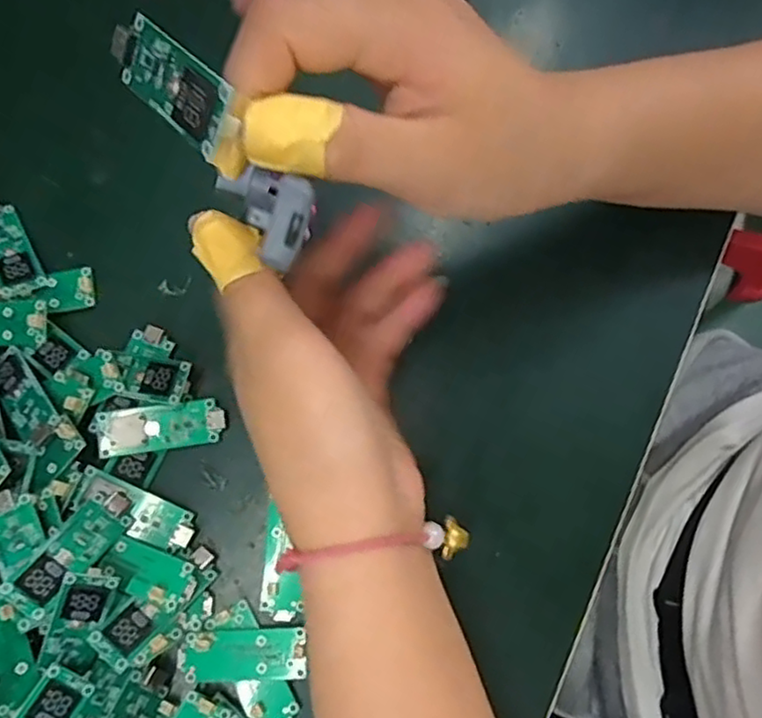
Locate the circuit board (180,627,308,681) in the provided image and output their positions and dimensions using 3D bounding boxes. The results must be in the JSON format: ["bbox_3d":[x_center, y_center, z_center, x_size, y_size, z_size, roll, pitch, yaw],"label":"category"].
[{"bbox_3d":[-0.054,0.116,0.258,0.049,0.005,0.019,-1,76,-1],"label":"circuit board"}]

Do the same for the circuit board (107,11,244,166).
[{"bbox_3d":[-0.055,-0.072,0.170,0.047,0.004,0.019,44,120,27],"label":"circuit board"}]

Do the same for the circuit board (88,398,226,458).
[{"bbox_3d":[-0.093,0.029,0.277,0.051,0.008,0.018,-9,76,-3],"label":"circuit board"}]

